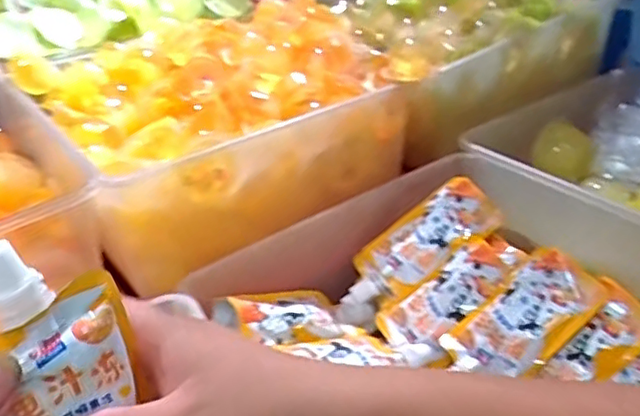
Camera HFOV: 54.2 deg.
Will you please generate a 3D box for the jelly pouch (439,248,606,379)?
[{"bbox_3d":[0.135,0.074,0.420,0.102,0.018,0.060,-48,55,4],"label":"jelly pouch"}]

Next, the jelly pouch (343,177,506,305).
[{"bbox_3d":[0.076,0.031,0.505,0.136,0.022,0.066,-38,36,8],"label":"jelly pouch"}]

